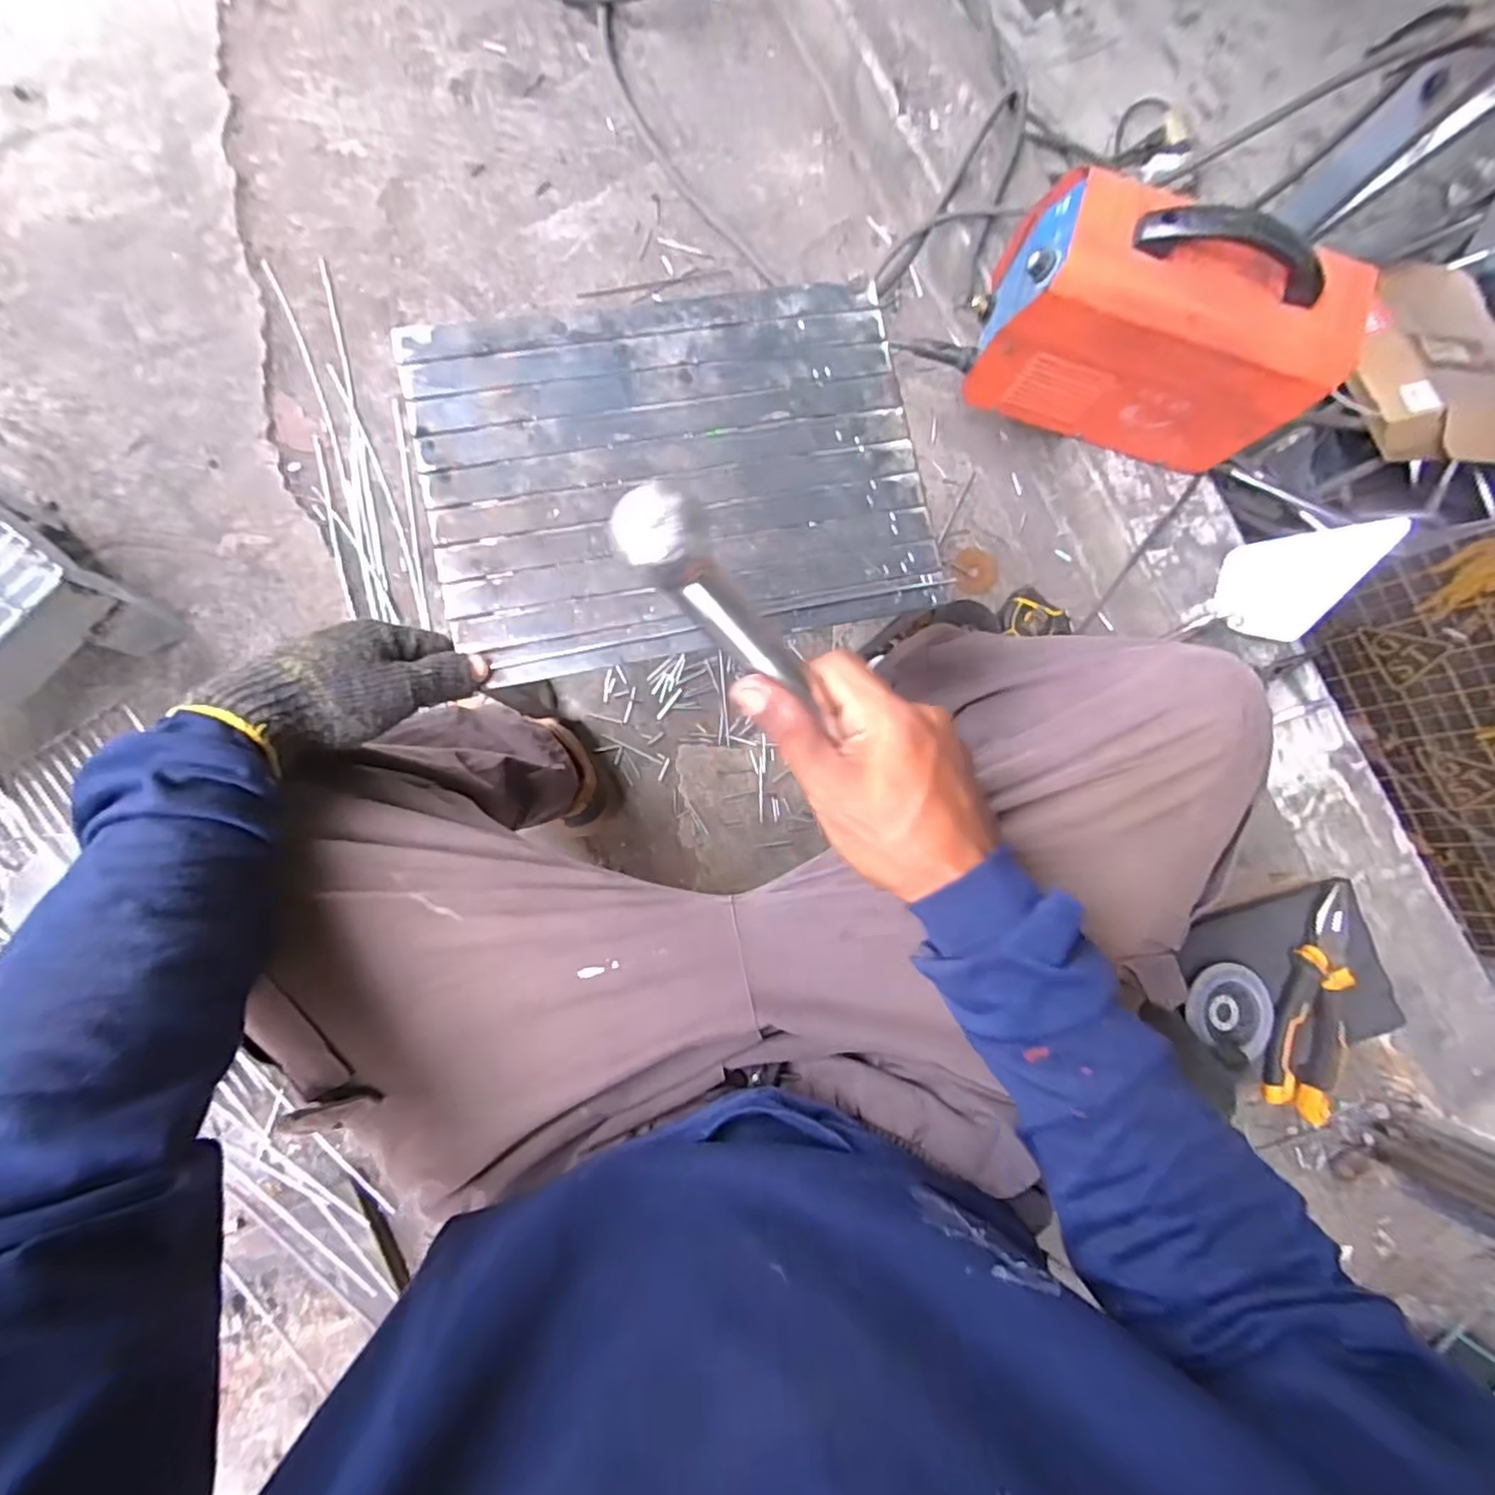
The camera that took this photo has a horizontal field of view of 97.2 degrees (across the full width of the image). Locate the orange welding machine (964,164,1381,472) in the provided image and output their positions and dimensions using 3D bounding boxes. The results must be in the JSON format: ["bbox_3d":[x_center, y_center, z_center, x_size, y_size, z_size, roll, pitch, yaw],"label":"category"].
[{"bbox_3d":[0.443,-0.462,0.712,0.322,0.220,0.149,17,84,-6],"label":"orange welding machine"}]

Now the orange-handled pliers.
[{"bbox_3d":[0.489,0.218,0.567,0.058,0.027,0.190,21,83,-6],"label":"orange-handled pliers"}]

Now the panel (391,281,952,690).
[{"bbox_3d":[-0.048,-0.193,0.465,0.340,0.008,0.250,-12,88,-7],"label":"panel"}]

